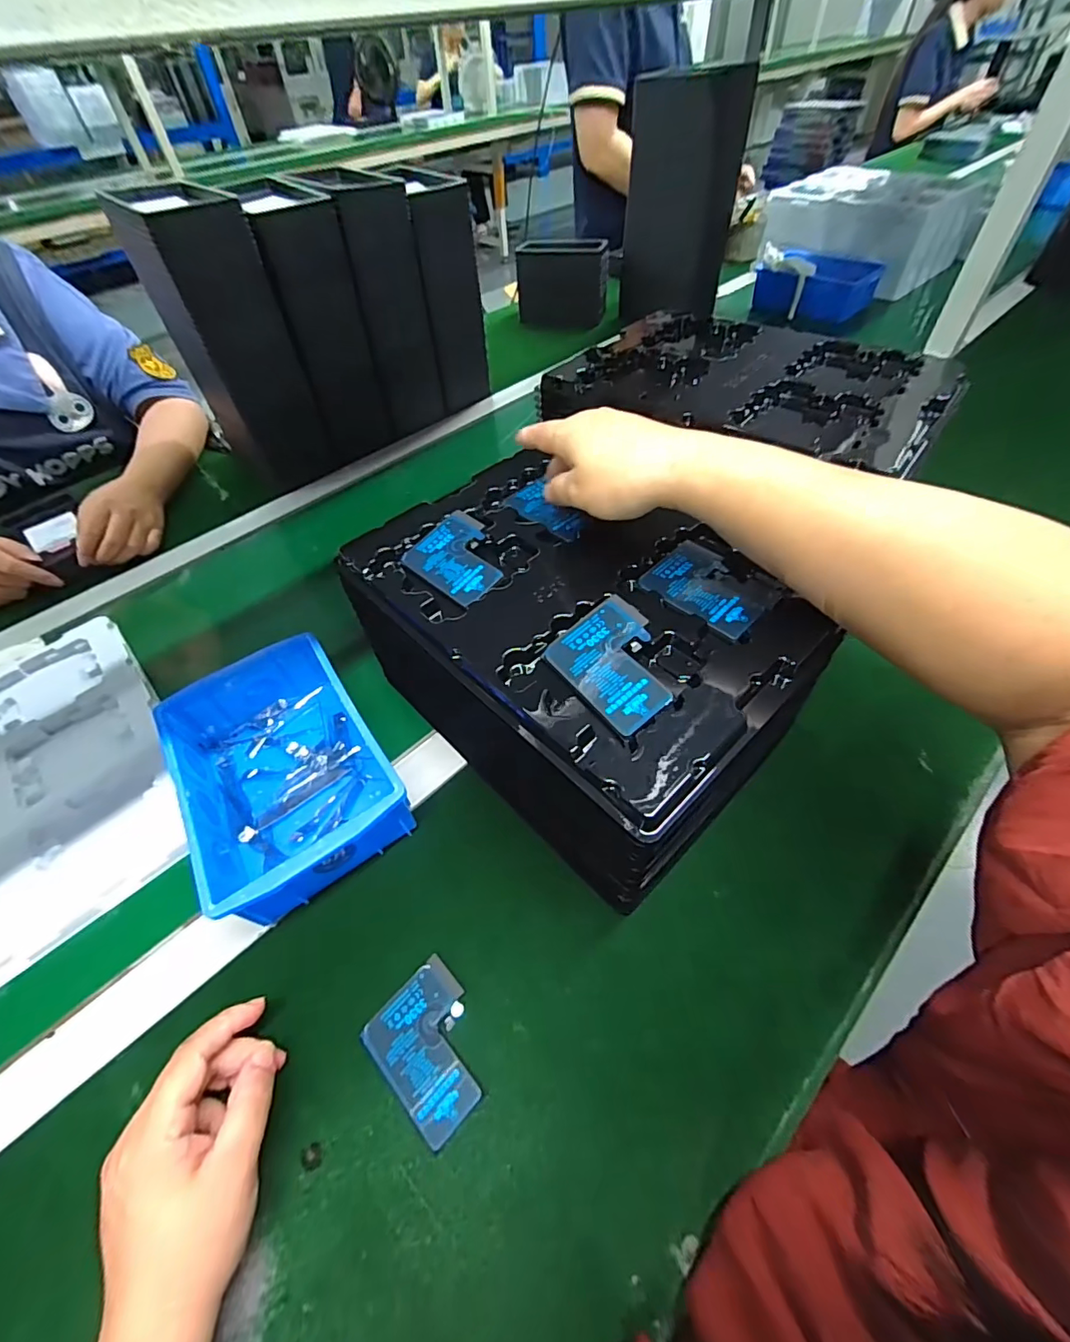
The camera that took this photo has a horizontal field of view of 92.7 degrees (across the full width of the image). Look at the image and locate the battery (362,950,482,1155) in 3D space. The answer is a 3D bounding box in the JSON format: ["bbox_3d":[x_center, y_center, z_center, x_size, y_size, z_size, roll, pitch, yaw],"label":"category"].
[{"bbox_3d":[-0.060,0.223,0.304,0.075,0.005,0.060,36,64,27],"label":"battery"}]

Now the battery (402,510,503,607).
[{"bbox_3d":[-0.051,-0.080,0.358,0.058,0.008,0.077,-40,60,-23],"label":"battery"}]

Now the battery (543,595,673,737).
[{"bbox_3d":[0.048,-0.006,0.289,0.058,0.004,0.076,-39,57,-8],"label":"battery"}]

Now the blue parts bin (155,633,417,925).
[{"bbox_3d":[-0.191,0.071,0.392,0.127,0.067,0.203,-31,57,-18],"label":"blue parts bin"}]

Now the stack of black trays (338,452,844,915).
[{"bbox_3d":[0.026,-0.012,0.385,0.193,0.151,0.274,-39,59,-22],"label":"stack of black trays"}]

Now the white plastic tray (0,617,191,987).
[{"bbox_3d":[-0.451,0.108,0.416,0.272,0.012,0.314,-37,59,-21],"label":"white plastic tray"}]

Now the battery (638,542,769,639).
[{"bbox_3d":[0.112,-0.055,0.330,0.062,0.005,0.075,-38,59,-22],"label":"battery"}]

